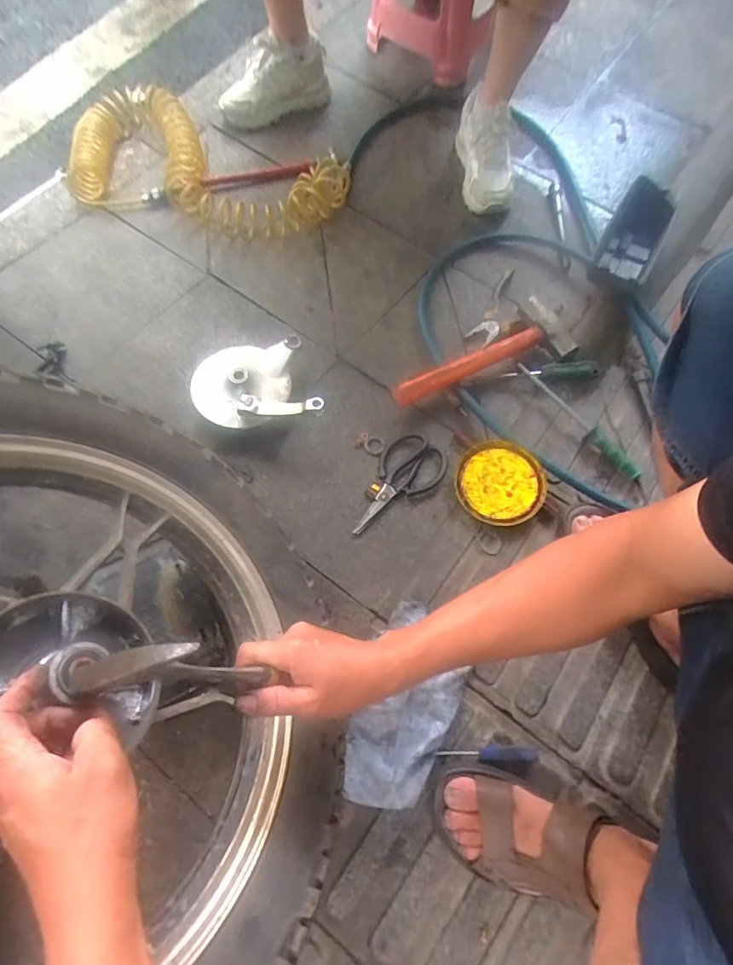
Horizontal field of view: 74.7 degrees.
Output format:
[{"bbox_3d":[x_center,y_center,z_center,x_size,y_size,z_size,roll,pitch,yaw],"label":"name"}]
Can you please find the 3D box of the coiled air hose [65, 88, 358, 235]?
[{"bbox_3d":[-0.296,-0.616,0.922,0.540,0.067,0.278,15,73,7],"label":"coiled air hose"}]

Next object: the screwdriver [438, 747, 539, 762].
[{"bbox_3d":[0.144,0.321,0.569,0.117,0.013,0.016,-2,70,1],"label":"screwdriver"}]

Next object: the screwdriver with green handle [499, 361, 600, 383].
[{"bbox_3d":[0.306,-0.179,0.796,0.165,0.020,0.029,-8,72,-1],"label":"screwdriver with green handle"}]

